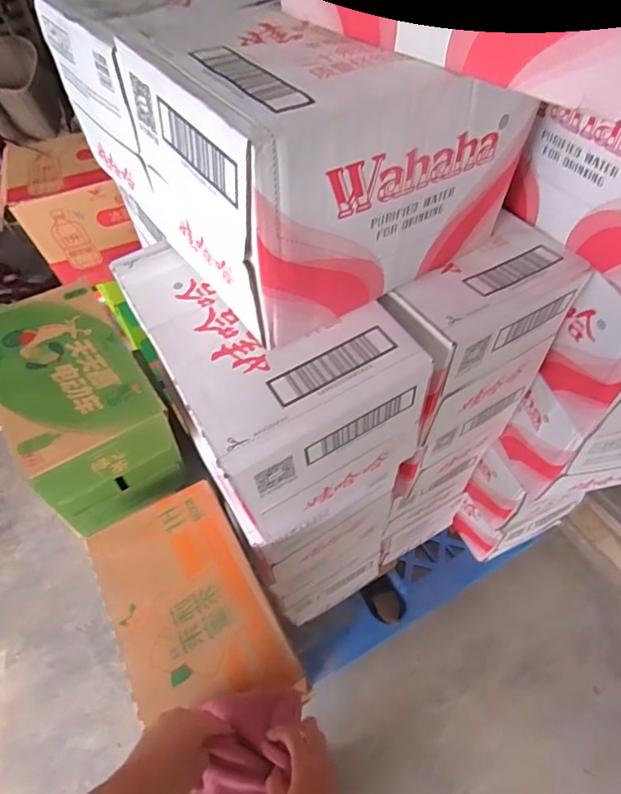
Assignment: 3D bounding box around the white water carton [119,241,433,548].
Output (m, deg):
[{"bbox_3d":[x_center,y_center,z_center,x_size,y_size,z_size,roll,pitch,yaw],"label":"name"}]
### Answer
[{"bbox_3d":[-0.064,-0.041,0.681,0.276,0.260,0.383,-27,59,-19],"label":"white water carton"}]

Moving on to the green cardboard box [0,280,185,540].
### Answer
[{"bbox_3d":[-0.357,0.011,0.748,0.186,0.215,0.308,-29,60,-21],"label":"green cardboard box"}]

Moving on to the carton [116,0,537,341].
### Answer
[{"bbox_3d":[0.024,-0.280,0.568,0.362,0.246,0.271,-30,61,-21],"label":"carton"}]

